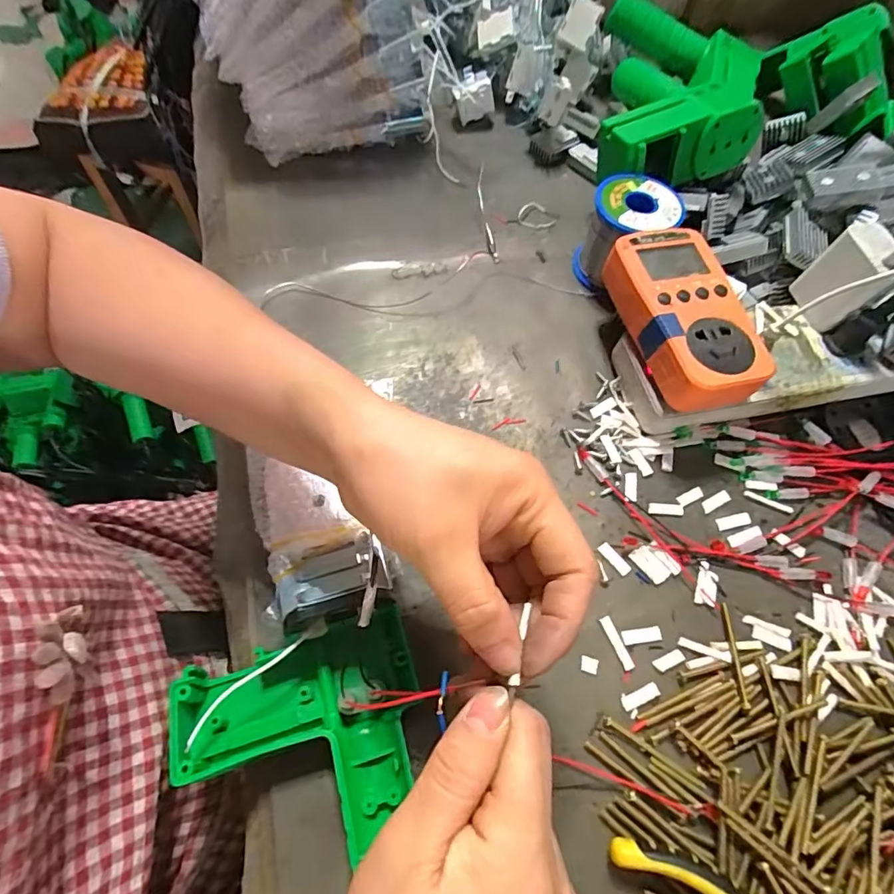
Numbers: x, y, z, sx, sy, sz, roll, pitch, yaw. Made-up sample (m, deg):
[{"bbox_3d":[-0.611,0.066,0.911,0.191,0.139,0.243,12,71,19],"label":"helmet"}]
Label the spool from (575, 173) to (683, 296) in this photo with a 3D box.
[{"bbox_3d":[0.140,-0.168,0.391,0.061,0.062,0.067,1,64,-2],"label":"spool"}]

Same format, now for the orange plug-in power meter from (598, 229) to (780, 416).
[{"bbox_3d":[0.154,-0.086,0.324,0.062,0.029,0.123,-12,65,-8],"label":"orange plug-in power meter"}]

